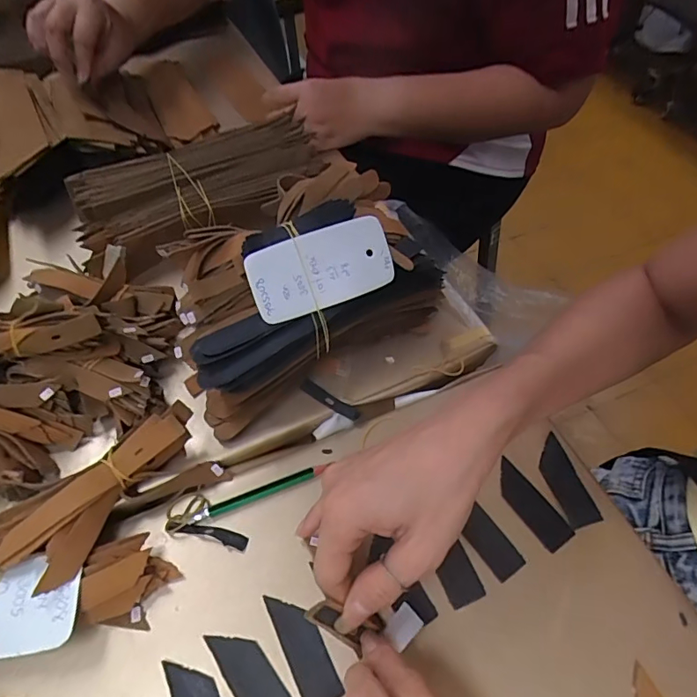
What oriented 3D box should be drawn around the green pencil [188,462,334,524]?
[{"bbox_3d":[-0.059,0.099,0.340,0.099,0.007,0.009,-19,56,-14],"label":"green pencil"}]

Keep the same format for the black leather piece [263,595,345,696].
[{"bbox_3d":[-0.026,0.173,0.288,0.023,0.004,0.064,-23,57,-16],"label":"black leather piece"}]

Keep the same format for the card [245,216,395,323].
[{"bbox_3d":[-0.019,-0.058,0.354,0.103,0.004,0.051,-20,101,-11],"label":"card"}]

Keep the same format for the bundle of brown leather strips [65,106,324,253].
[{"bbox_3d":[-0.144,-0.162,0.482,0.234,0.032,0.105,-29,59,-20],"label":"bundle of brown leather strips"}]

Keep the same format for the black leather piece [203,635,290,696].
[{"bbox_3d":[-0.055,0.186,0.278,0.024,0.004,0.063,-35,61,-23],"label":"black leather piece"}]

